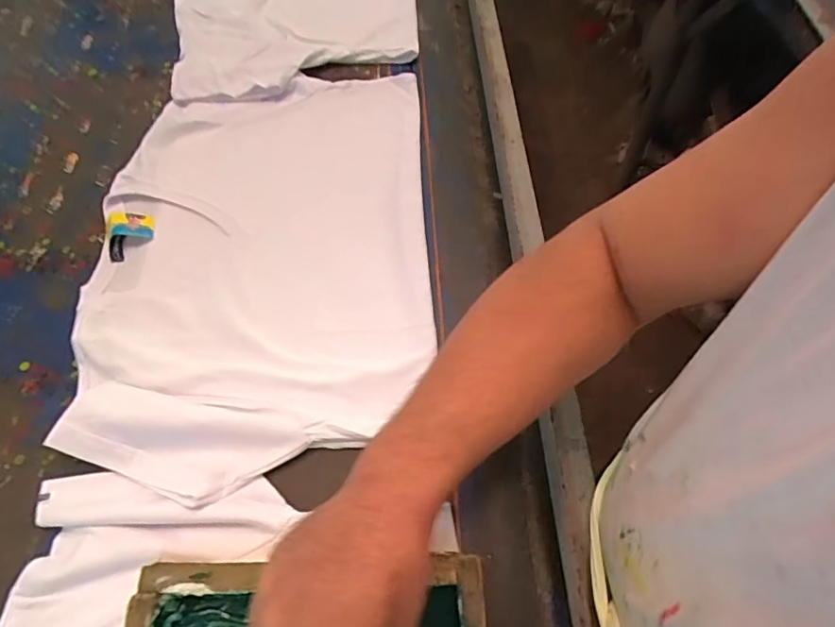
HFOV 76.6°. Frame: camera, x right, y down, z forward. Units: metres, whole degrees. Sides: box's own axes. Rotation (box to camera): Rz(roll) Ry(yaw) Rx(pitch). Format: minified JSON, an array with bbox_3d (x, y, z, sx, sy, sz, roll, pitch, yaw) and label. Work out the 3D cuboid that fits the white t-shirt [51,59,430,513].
[{"bbox_3d":[-0.172,-0.076,0.594,0.367,0.030,0.517,-5,59,0],"label":"white t-shirt"}]

